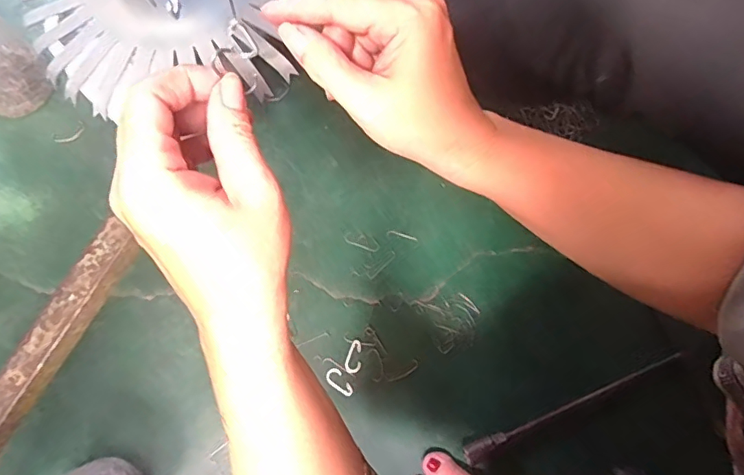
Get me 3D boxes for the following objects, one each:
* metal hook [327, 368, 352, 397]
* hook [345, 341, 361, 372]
[{"bbox_3d":[-0.038,0.169,0.585,0.018,0.004,0.038,-39,81,-7],"label":"metal hook"},{"bbox_3d":[-0.022,0.140,0.591,0.018,0.004,0.037,4,79,1],"label":"hook"}]

